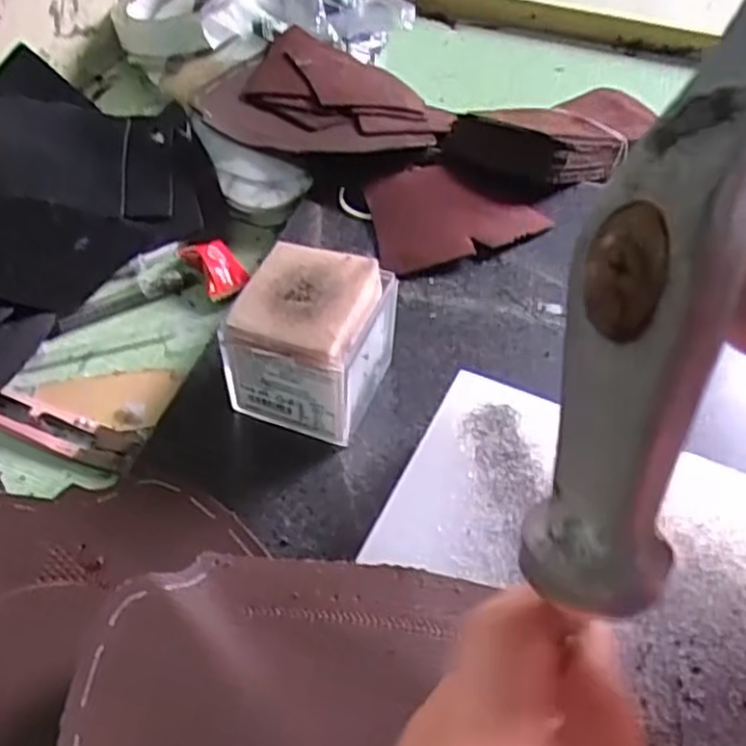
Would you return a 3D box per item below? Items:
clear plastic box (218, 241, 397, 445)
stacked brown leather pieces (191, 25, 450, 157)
[{"bbox_3d":[-0.026,-0.012,0.319,0.055,0.059,0.055,17,50,14],"label":"clear plastic box"},{"bbox_3d":[-0.027,-0.169,0.480,0.141,0.017,0.129,1,49,-2],"label":"stacked brown leather pieces"}]

